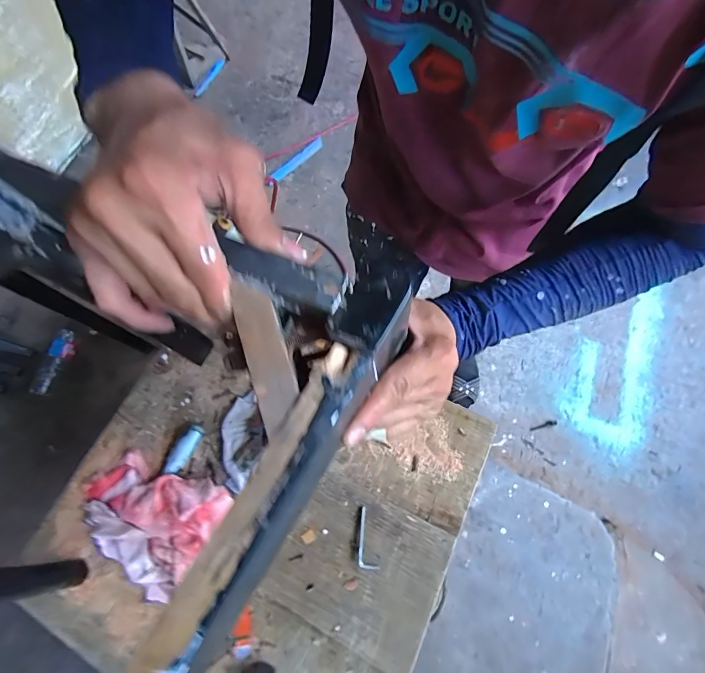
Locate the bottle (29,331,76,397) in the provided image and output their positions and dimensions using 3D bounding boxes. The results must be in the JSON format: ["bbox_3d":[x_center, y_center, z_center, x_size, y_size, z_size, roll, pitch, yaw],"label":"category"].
[{"bbox_3d":[-1.005,0.088,1.220,0.060,0.055,0.225,15,71,14],"label":"bottle"}]

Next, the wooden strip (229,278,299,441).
[{"bbox_3d":[-0.048,0.007,0.195,0.023,0.004,0.086,-18,70,-6],"label":"wooden strip"}]

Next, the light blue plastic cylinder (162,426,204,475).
[{"bbox_3d":[-0.277,0.186,0.595,0.024,0.025,0.083,24,73,17],"label":"light blue plastic cylinder"}]

